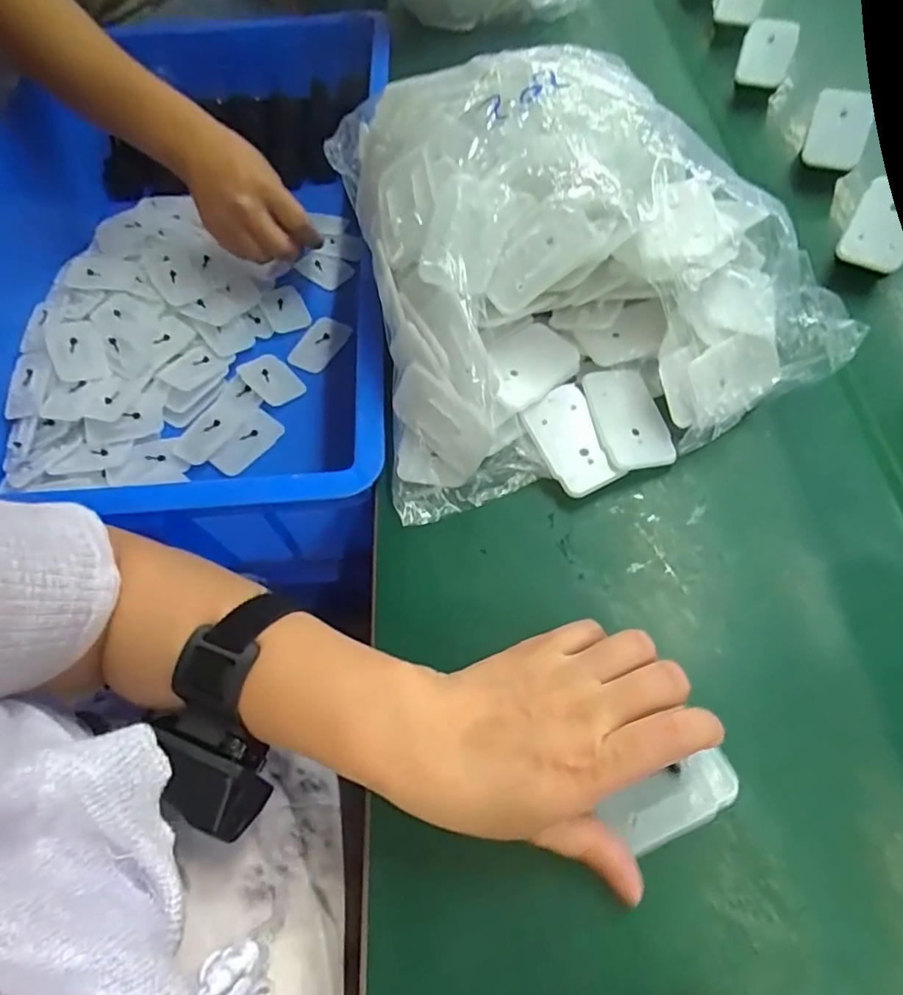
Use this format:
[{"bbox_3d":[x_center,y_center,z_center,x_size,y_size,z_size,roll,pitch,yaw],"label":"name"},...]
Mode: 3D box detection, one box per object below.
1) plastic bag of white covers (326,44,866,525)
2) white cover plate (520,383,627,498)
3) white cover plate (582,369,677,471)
[{"bbox_3d":[0.073,-0.161,0.355,0.267,0.111,0.294,-10,61,0],"label":"plastic bag of white covers"},{"bbox_3d":[0.071,-0.034,0.336,0.039,0.007,0.065,-27,74,1],"label":"white cover plate"},{"bbox_3d":[0.105,-0.048,0.338,0.043,0.007,0.064,-11,71,-11],"label":"white cover plate"}]

